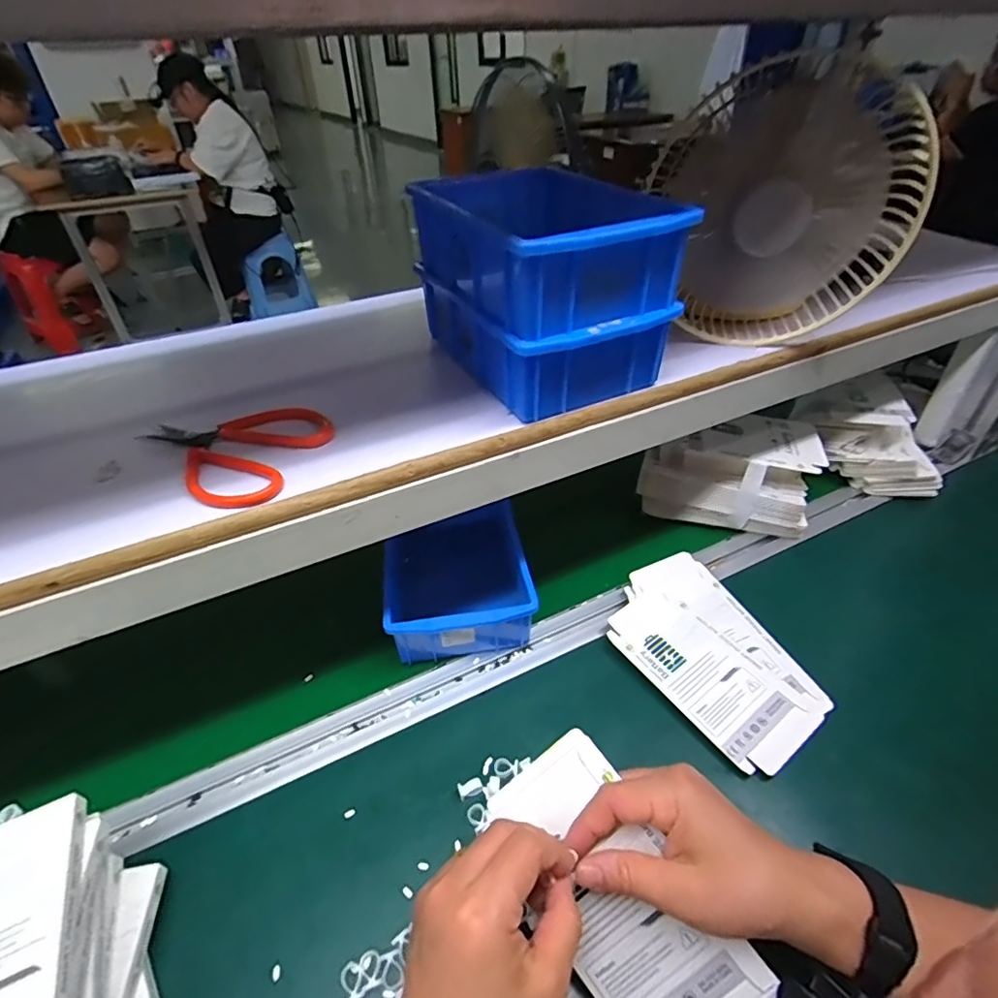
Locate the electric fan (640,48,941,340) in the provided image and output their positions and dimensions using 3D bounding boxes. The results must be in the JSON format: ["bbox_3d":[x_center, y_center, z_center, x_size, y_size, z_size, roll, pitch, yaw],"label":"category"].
[{"bbox_3d":[0.231,-0.235,0.451,0.188,0.186,0.087,8,41,13],"label":"electric fan"}]

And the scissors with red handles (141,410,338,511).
[{"bbox_3d":[-0.186,-0.034,0.367,0.119,0.011,0.096,11,42,15],"label":"scissors with red handles"}]

